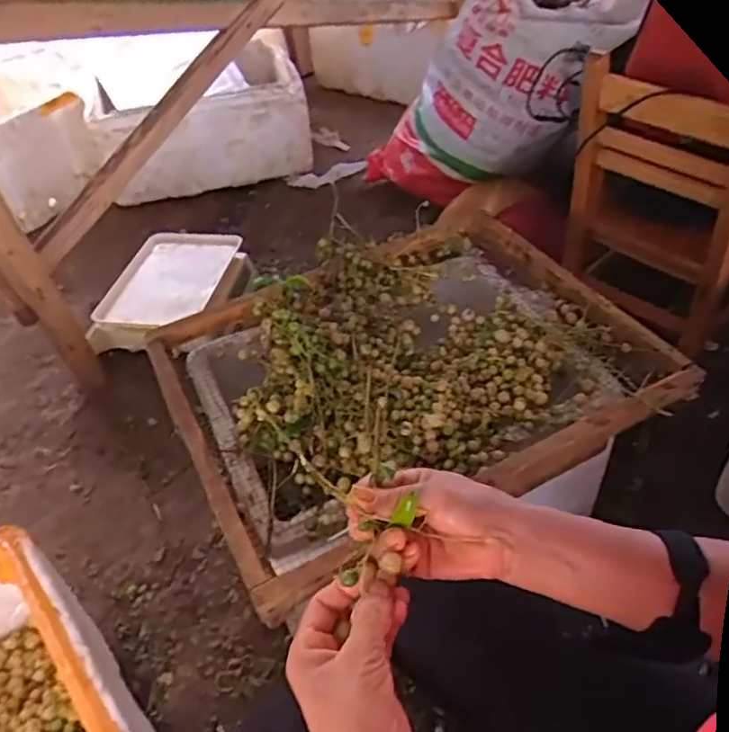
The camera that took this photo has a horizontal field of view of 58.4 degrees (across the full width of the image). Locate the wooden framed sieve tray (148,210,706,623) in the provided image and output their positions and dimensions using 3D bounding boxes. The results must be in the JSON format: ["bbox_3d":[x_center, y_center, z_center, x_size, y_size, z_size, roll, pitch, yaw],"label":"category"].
[{"bbox_3d":[0.049,-0.004,0.884,0.590,0.084,0.489,-23,47,-16],"label":"wooden framed sieve tray"}]

